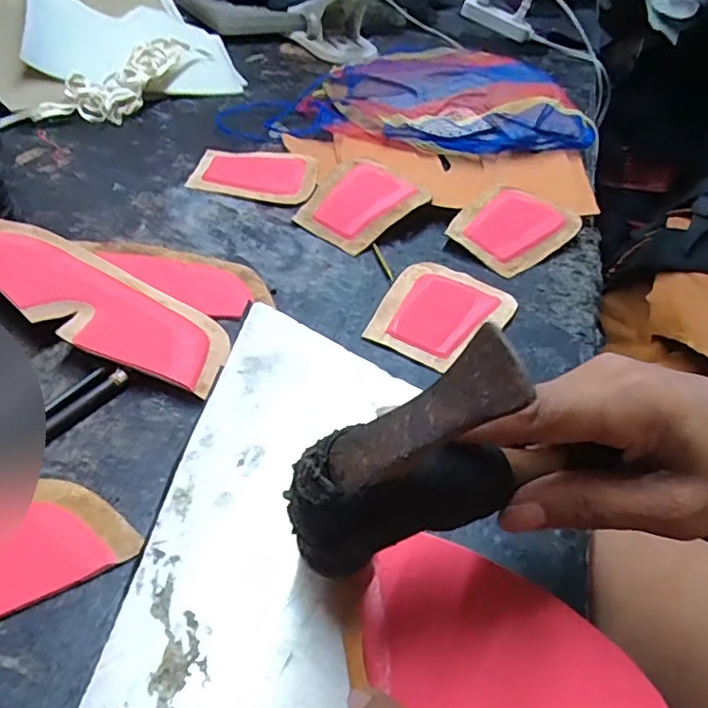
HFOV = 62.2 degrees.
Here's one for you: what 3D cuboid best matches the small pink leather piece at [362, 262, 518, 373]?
[{"bbox_3d":[0.058,-0.030,0.393,0.078,0.009,0.099,27,47,19],"label":"small pink leather piece"}]

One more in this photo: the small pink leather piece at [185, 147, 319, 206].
[{"bbox_3d":[-0.083,-0.158,0.507,0.103,0.006,0.080,11,44,4],"label":"small pink leather piece"}]

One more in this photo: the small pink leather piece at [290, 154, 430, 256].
[{"bbox_3d":[0.005,-0.123,0.473,0.087,0.023,0.094,31,49,23],"label":"small pink leather piece"}]

